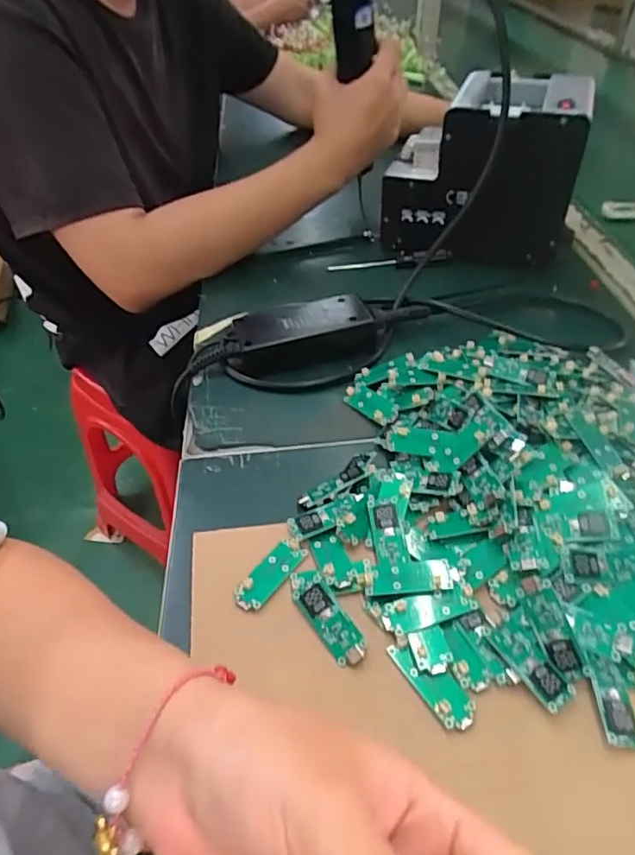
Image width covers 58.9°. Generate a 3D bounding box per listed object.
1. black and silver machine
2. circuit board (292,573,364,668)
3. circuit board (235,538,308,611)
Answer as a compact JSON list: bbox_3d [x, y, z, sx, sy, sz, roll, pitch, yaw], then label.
[{"bbox_3d":[0.168,-0.260,0.576,0.174,0.145,0.154,15,47,19],"label":"black and silver machine"},{"bbox_3d":[0.004,0.102,0.310,0.019,0.007,0.059,-23,47,-19],"label":"circuit board"},{"bbox_3d":[-0.028,0.084,0.331,0.018,0.004,0.051,28,52,29],"label":"circuit board"}]

